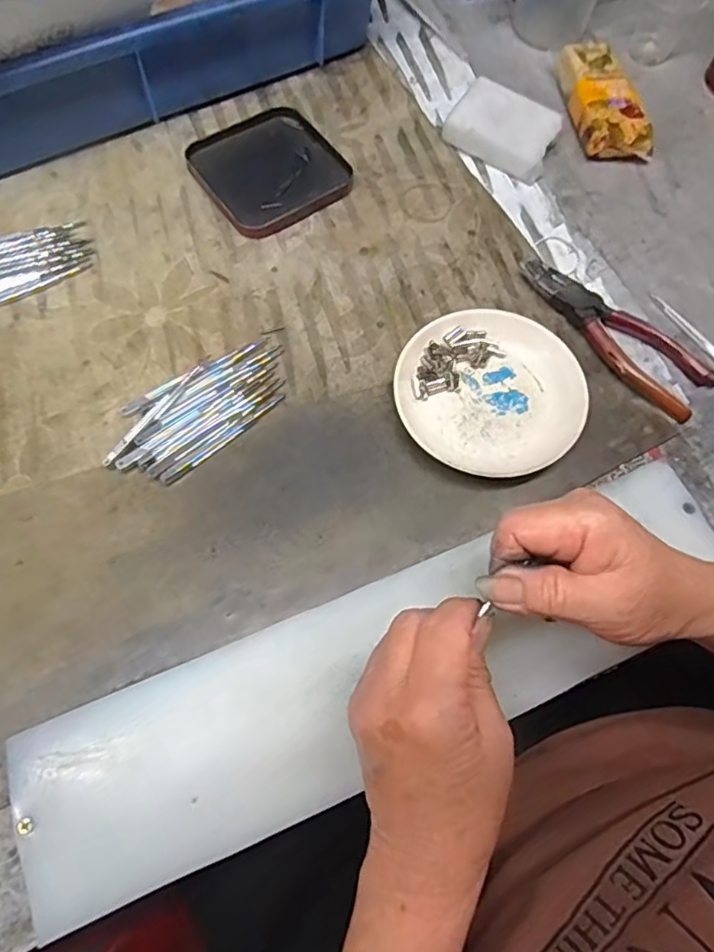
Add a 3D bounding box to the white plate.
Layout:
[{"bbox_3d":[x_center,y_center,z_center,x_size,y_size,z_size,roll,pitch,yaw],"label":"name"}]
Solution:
[{"bbox_3d":[0.086,-0.054,0.394,0.119,0.022,0.113,1,67,-2],"label":"white plate"}]

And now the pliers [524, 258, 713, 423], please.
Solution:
[{"bbox_3d":[0.177,-0.100,0.418,0.146,0.014,0.050,40,72,14],"label":"pliers"}]

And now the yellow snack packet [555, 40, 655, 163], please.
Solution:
[{"bbox_3d":[0.204,-0.308,0.498,0.051,0.035,0.108,-6,68,-5],"label":"yellow snack packet"}]

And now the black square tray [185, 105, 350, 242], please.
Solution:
[{"bbox_3d":[-0.071,-0.241,0.467,0.103,0.011,0.111,-35,73,-15],"label":"black square tray"}]

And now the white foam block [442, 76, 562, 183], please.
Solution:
[{"bbox_3d":[0.118,-0.279,0.483,0.082,0.031,0.052,29,69,10],"label":"white foam block"}]

